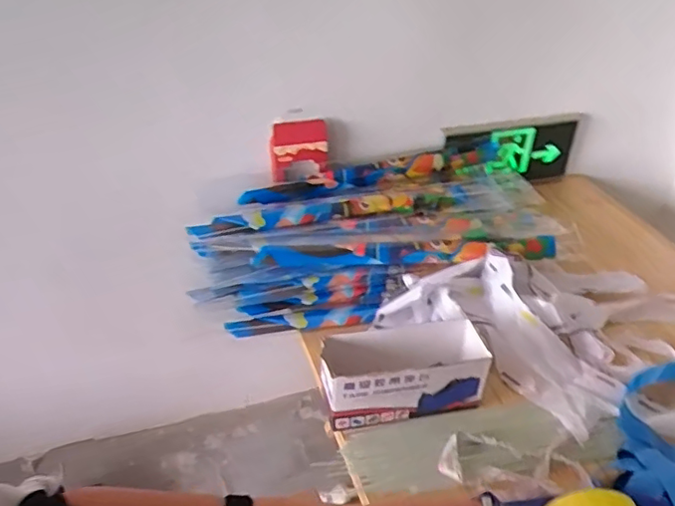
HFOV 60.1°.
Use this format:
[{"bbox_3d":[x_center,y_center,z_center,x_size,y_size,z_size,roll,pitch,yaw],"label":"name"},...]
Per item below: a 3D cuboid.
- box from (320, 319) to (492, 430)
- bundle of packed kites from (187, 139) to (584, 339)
[{"bbox_3d":[0.087,0.157,0.793,0.216,0.097,0.093,-6,36,-9],"label":"box"},{"bbox_3d":[0.091,-0.037,1.039,0.673,0.111,0.285,-11,37,-16],"label":"bundle of packed kites"}]

